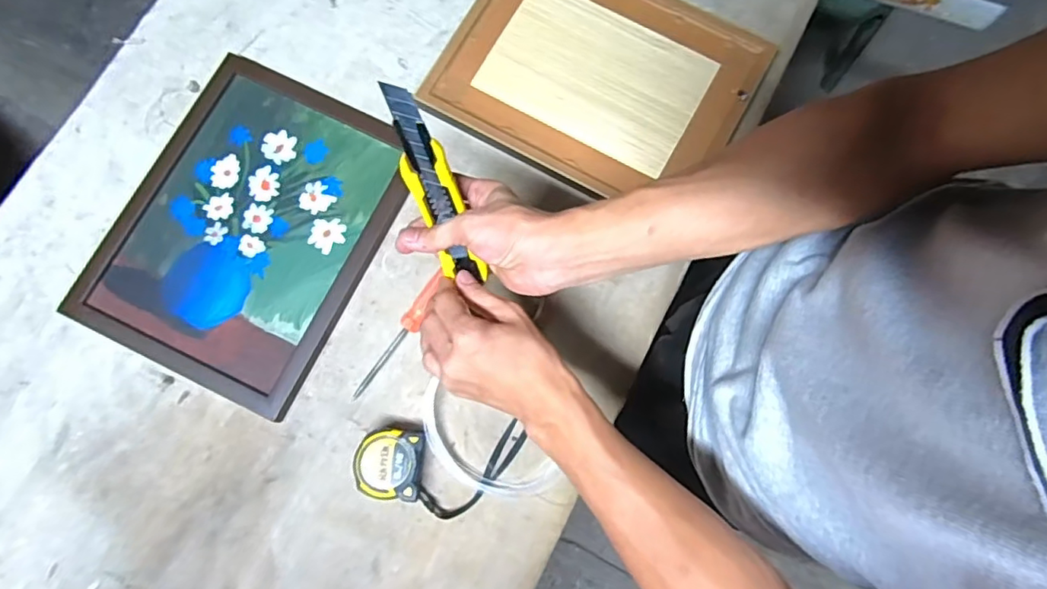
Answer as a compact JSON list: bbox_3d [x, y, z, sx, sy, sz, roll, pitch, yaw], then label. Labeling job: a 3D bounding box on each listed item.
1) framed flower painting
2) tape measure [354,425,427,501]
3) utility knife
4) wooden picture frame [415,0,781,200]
[{"bbox_3d":[-0.297,-0.081,0.618,0.261,0.026,0.337,25,79,4],"label":"framed flower painting"},{"bbox_3d":[-0.131,0.166,0.571,0.065,0.041,0.068,5,79,-1],"label":"tape measure"},{"bbox_3d":[-0.062,-0.072,0.401,0.030,0.153,0.016,-24,40,-8],"label":"utility knife"},{"bbox_3d":[0.085,-0.256,0.665,0.334,0.041,0.262,31,79,5],"label":"wooden picture frame"}]

